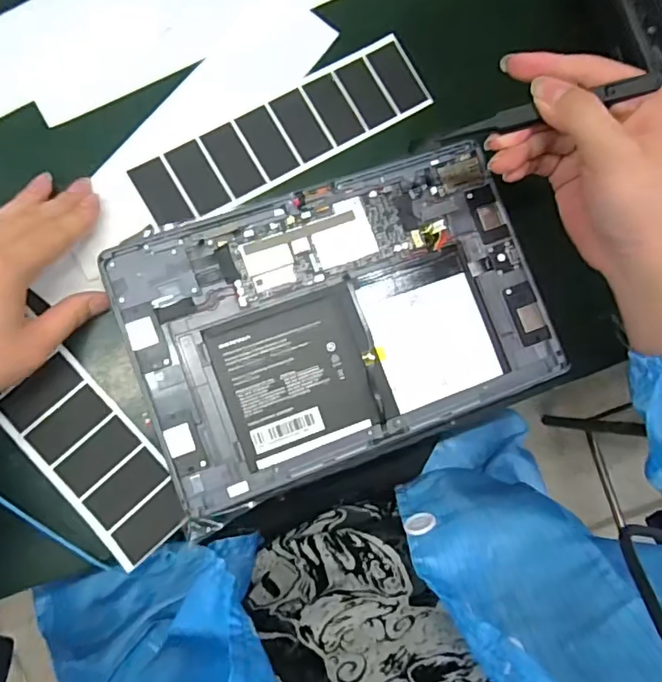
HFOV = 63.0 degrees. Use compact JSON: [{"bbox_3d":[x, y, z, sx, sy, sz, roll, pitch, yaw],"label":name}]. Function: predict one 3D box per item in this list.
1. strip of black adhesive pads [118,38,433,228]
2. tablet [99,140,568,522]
[{"bbox_3d":[-0.031,-0.144,0.375,0.212,0.004,0.054,-31,89,-10],"label":"strip of black adhesive pads"},{"bbox_3d":[0.008,-0.017,0.340,0.251,0.007,0.166,-20,86,-10],"label":"tablet"}]

